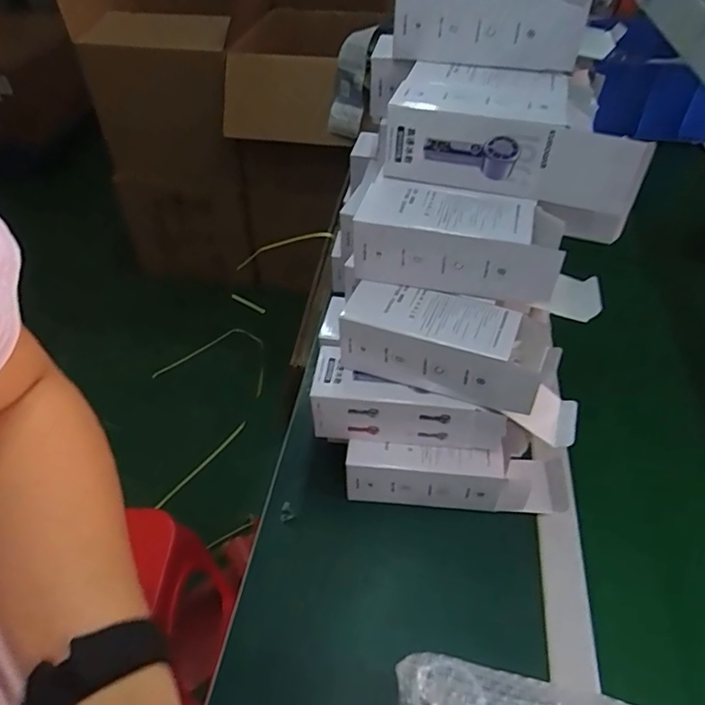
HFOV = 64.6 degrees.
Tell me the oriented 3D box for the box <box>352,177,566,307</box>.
[{"bbox_3d":[0.103,-0.112,0.555,0.191,0.070,0.087,11,46,12],"label":"box"}]

